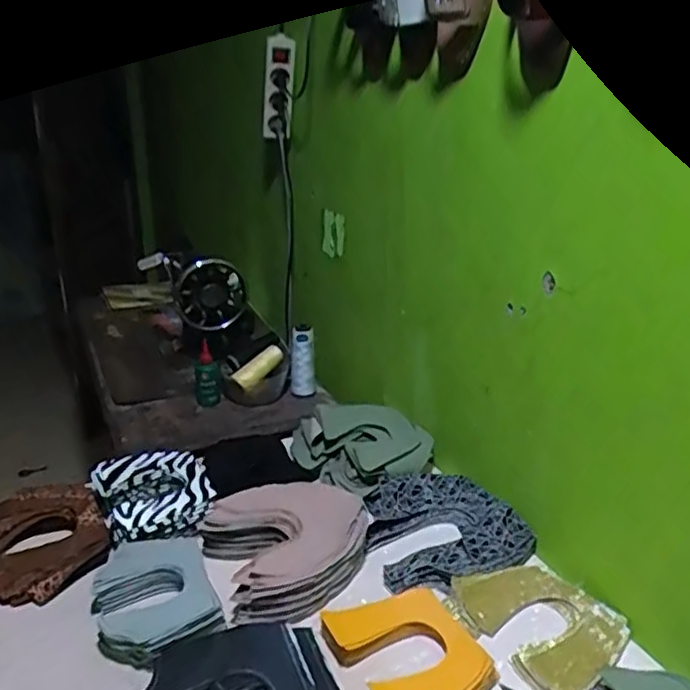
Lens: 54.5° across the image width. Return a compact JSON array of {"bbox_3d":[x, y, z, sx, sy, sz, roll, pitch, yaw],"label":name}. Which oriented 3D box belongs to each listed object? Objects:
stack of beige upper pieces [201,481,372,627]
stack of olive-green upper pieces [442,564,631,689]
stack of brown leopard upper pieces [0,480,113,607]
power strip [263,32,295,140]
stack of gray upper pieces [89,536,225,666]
[{"bbox_3d":[-0.064,0.235,0.802,0.184,0.055,0.185,-10,24,-24],"label":"stack of beige upper pieces"},{"bbox_3d":[0.209,0.291,0.711,0.130,0.026,0.162,-14,26,-32],"label":"stack of olive-green upper pieces"},{"bbox_3d":[-0.371,0.241,0.831,0.137,0.041,0.182,-11,24,-27],"label":"stack of brown leopard upper pieces"},{"bbox_3d":[-0.122,-0.470,1.224,0.053,0.195,0.031,-10,53,-16],"label":"power strip"},{"bbox_3d":[-0.208,0.272,0.729,0.120,0.027,0.168,-10,24,-24],"label":"stack of gray upper pieces"}]

